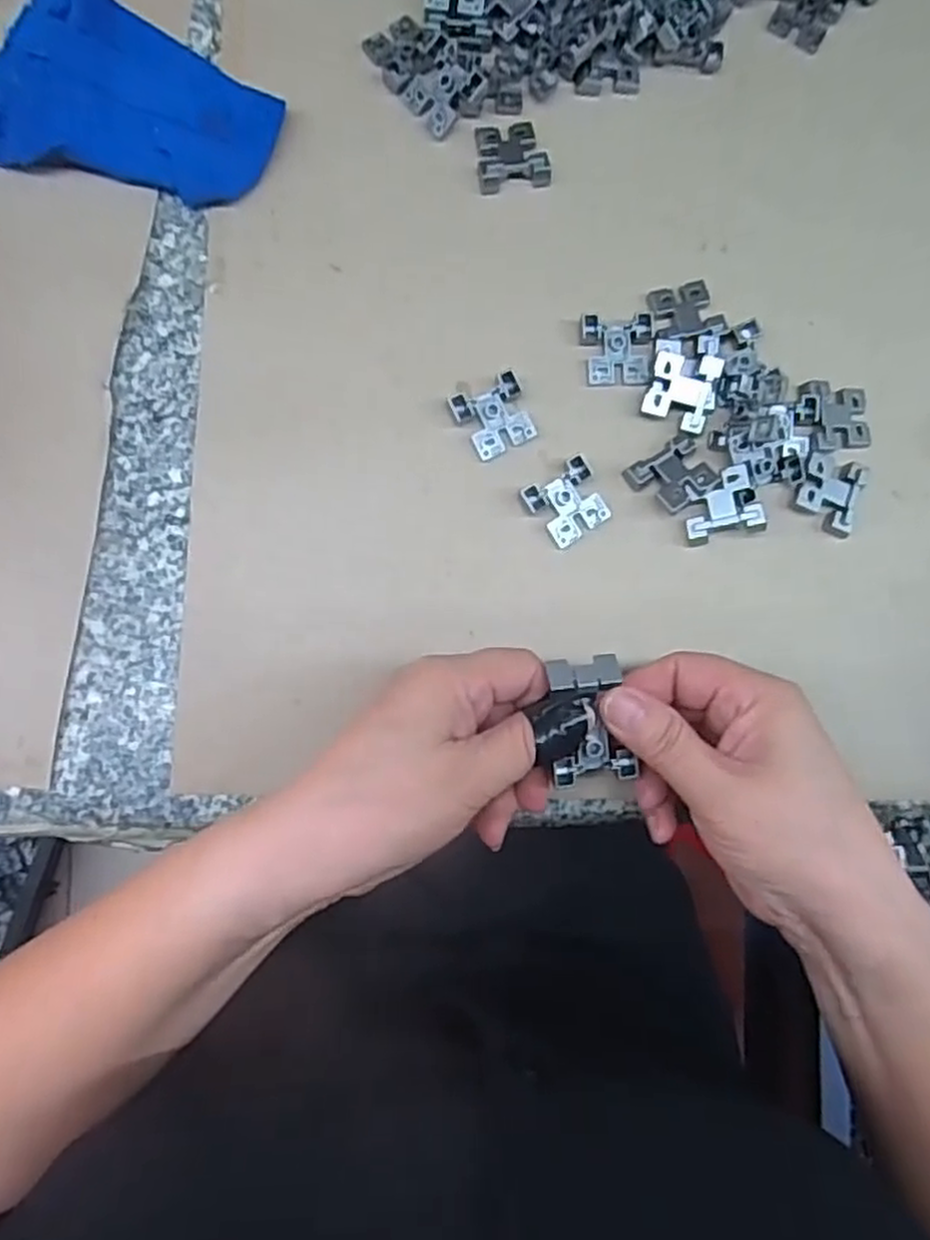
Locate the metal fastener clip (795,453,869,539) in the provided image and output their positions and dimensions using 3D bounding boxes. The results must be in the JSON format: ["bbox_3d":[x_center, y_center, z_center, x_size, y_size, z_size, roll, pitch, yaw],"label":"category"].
[{"bbox_3d":[0.162,-0.057,0.338,0.027,0.008,0.033,22,82,-3],"label":"metal fastener clip"}]

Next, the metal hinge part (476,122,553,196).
[{"bbox_3d":[0.022,-0.215,0.350,0.033,0.006,0.032,-6,84,-7],"label":"metal hinge part"}]

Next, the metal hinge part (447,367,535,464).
[{"bbox_3d":[0.013,-0.088,0.329,0.031,0.009,0.030,-31,88,-8],"label":"metal hinge part"}]

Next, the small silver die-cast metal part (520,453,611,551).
[{"bbox_3d":[0.045,-0.051,0.326,0.033,0.006,0.030,-35,88,-8],"label":"small silver die-cast metal part"}]

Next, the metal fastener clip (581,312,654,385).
[{"bbox_3d":[0.068,-0.120,0.338,0.031,0.006,0.032,-3,84,-6],"label":"metal fastener clip"}]

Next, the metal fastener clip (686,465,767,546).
[{"bbox_3d":[0.110,-0.050,0.326,0.032,0.006,0.029,-13,74,12],"label":"metal fastener clip"}]

